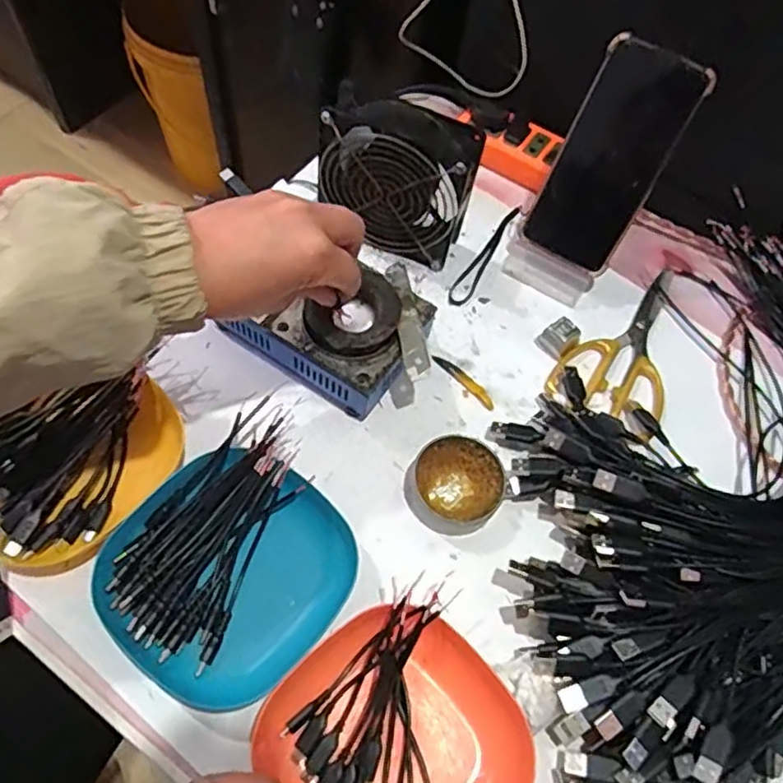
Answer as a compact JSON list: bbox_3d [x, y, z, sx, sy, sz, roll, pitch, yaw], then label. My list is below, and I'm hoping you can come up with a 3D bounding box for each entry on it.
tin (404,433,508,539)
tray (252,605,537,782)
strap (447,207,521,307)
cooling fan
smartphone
[{"bbox_3d":[0.046,0.065,0.460,0.064,0.026,0.062,2,63,-4],"label":"tin"},{"bbox_3d":[0.006,0.203,0.378,0.132,0.027,0.138,-33,70,-20],"label":"tray"},{"bbox_3d":[0.081,-0.119,0.574,0.017,0.011,0.119,29,63,6],"label":"strap"},{"bbox_3d":[0.005,-0.170,0.534,0.119,0.122,0.056,19,63,5],"label":"cooling fan"},{"bbox_3d":[0.171,-0.180,0.517,0.079,0.165,0.006,31,31,11],"label":"smartphone"}]

